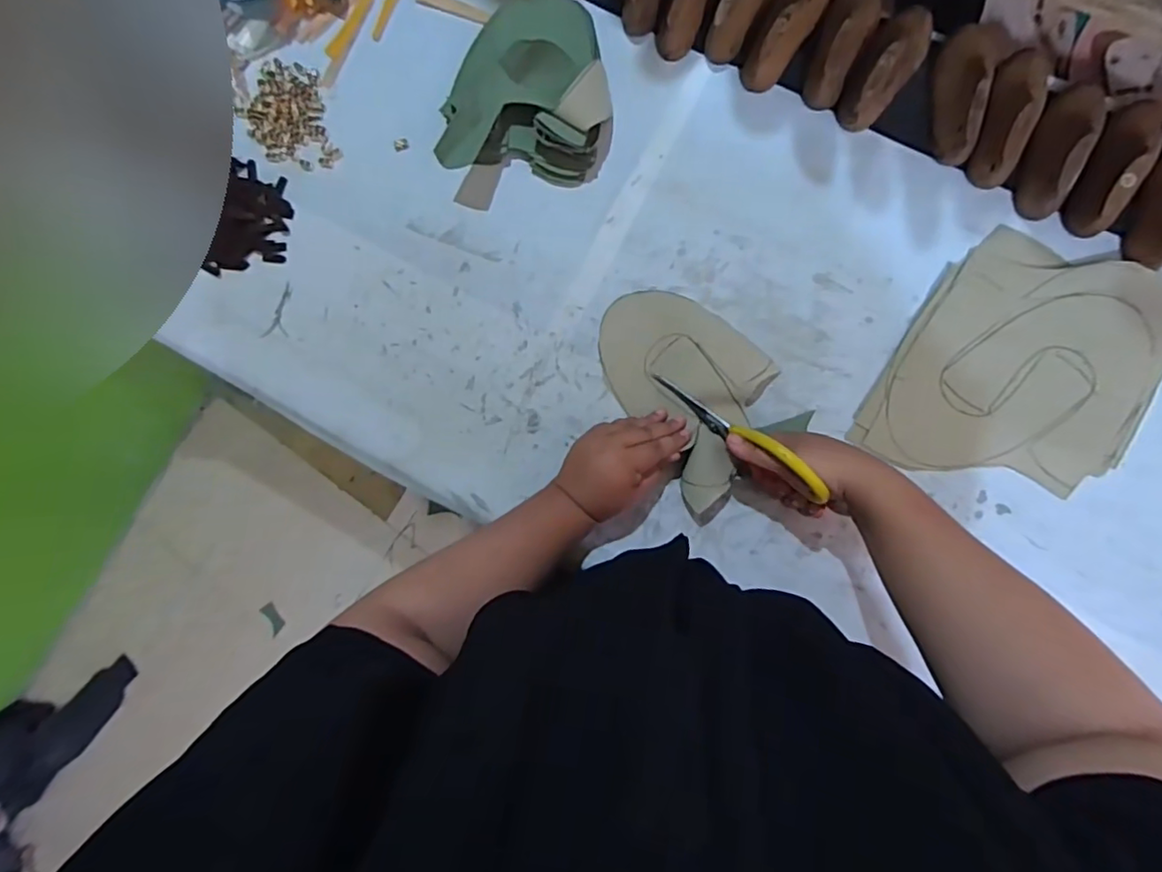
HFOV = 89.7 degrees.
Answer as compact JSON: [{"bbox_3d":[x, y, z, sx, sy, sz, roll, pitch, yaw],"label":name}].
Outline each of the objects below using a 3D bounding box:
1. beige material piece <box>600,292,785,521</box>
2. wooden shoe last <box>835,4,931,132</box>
[{"bbox_3d":[0.117,-0.059,0.613,0.148,0.040,0.226,-37,83,5],"label":"beige material piece"},{"bbox_3d":[0.312,-0.380,0.585,0.050,0.052,0.140,31,92,9],"label":"wooden shoe last"}]

